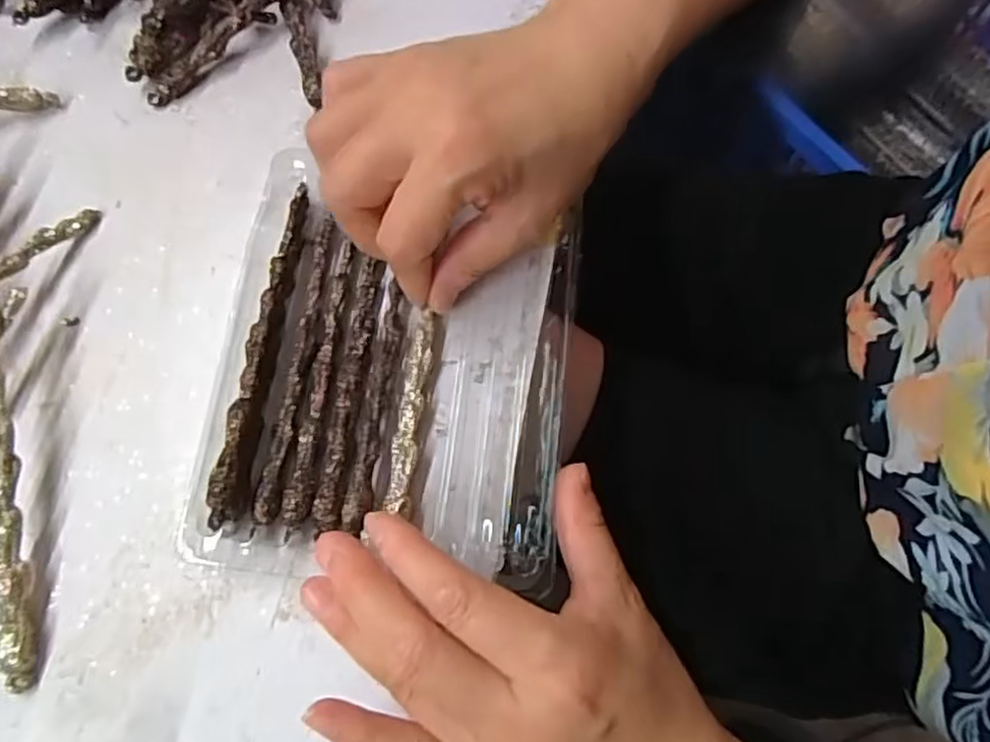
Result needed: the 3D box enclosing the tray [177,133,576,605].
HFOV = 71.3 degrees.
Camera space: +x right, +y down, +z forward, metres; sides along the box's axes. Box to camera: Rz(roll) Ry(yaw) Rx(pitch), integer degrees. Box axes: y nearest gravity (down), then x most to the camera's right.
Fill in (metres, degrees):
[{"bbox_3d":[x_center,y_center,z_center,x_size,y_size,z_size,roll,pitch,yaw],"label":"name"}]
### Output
[{"bbox_3d":[-0.040,-0.001,0.290,0.142,0.023,0.166,6,71,0],"label":"tray"}]

